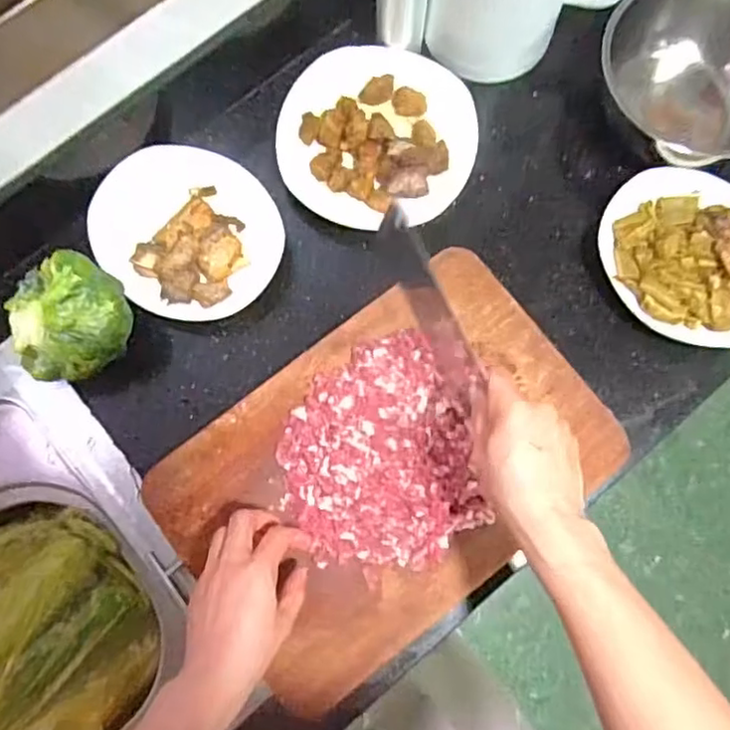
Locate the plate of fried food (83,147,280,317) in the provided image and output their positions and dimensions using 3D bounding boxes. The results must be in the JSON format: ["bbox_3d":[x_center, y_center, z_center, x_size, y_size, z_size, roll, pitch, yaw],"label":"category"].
[{"bbox_3d":[-0.175,-0.131,0.636,0.178,0.047,0.162,26,80,5],"label":"plate of fried food"}]

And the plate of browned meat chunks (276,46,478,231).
[{"bbox_3d":[0.013,-0.233,0.660,0.194,0.042,0.182,0,79,0],"label":"plate of browned meat chunks"}]

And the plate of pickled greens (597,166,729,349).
[{"bbox_3d":[0.326,-0.107,0.635,0.193,0.042,0.158,35,81,7],"label":"plate of pickled greens"}]

